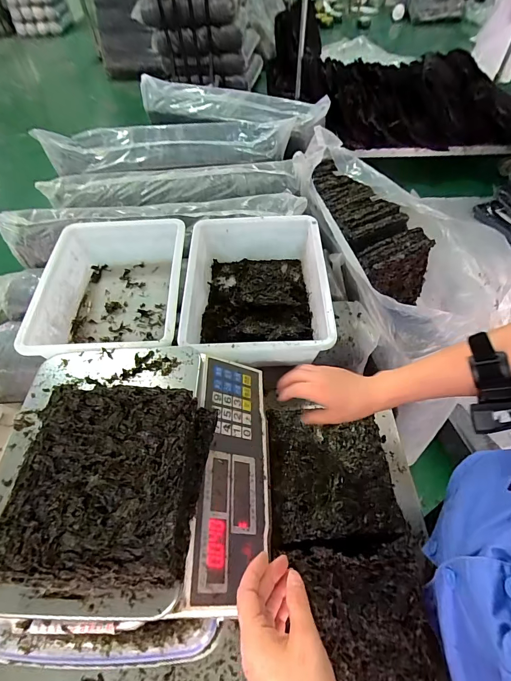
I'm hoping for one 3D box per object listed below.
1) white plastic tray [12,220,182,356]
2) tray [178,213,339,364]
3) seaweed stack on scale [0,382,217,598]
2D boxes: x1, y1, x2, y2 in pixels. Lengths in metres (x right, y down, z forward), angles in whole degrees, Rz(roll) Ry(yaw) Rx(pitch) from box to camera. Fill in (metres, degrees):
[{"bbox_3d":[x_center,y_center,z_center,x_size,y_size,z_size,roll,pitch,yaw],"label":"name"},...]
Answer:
[{"bbox_3d":[-0.295,-0.098,0.752,0.273,0.115,0.347,-3,52,0],"label":"white plastic tray"},{"bbox_3d":[0.001,-0.102,0.732,0.280,0.110,0.340,-2,52,1],"label":"tray"},{"bbox_3d":[-0.162,0.152,0.387,0.190,0.044,0.210,2,53,4],"label":"seaweed stack on scale"}]

